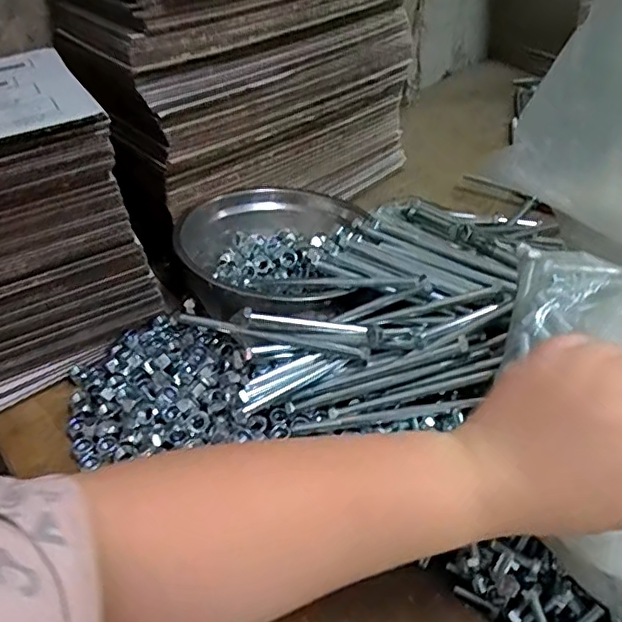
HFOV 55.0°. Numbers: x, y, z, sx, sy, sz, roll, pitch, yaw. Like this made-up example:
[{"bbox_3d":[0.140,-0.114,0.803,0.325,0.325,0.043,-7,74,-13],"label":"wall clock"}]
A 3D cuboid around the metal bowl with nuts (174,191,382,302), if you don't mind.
[{"bbox_3d":[-0.036,-0.072,0.603,0.184,0.059,0.166,9,43,16],"label":"metal bowl with nuts"}]

